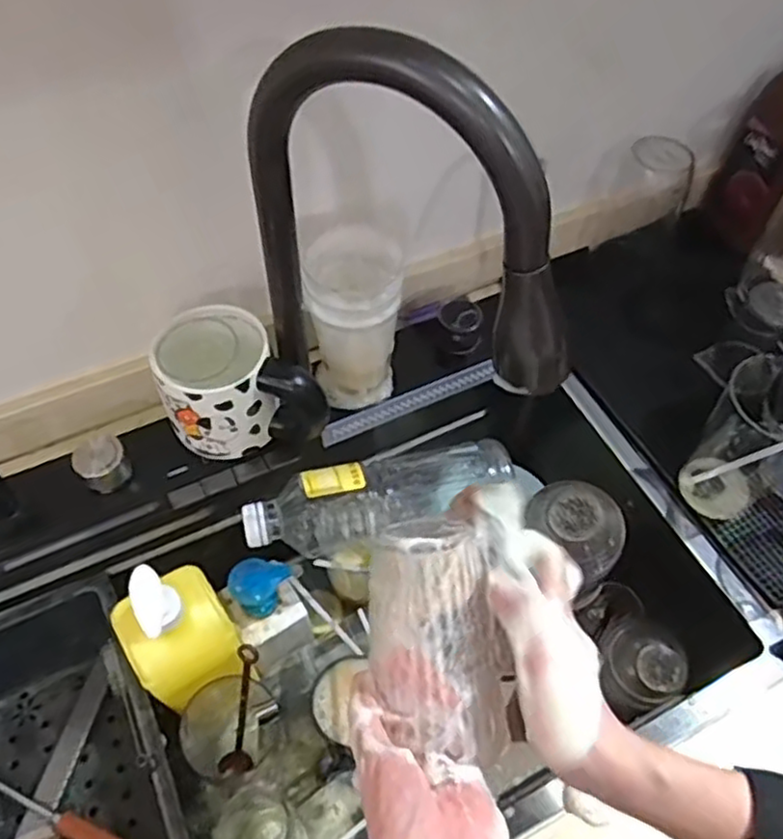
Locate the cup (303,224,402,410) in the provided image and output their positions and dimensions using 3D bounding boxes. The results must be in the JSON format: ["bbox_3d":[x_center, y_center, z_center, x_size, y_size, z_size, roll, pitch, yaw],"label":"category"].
[{"bbox_3d":[-0.033,-0.085,0.628,0.072,0.146,0.074,1,55,-1],"label":"cup"}]

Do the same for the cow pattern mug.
[{"bbox_3d":[-0.130,-0.036,0.619,0.138,0.095,0.103,-5,56,-5],"label":"cow pattern mug"}]

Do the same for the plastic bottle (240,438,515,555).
[{"bbox_3d":[-0.010,0.077,0.670,0.256,0.073,0.067,-14,57,-11],"label":"plastic bottle"}]

